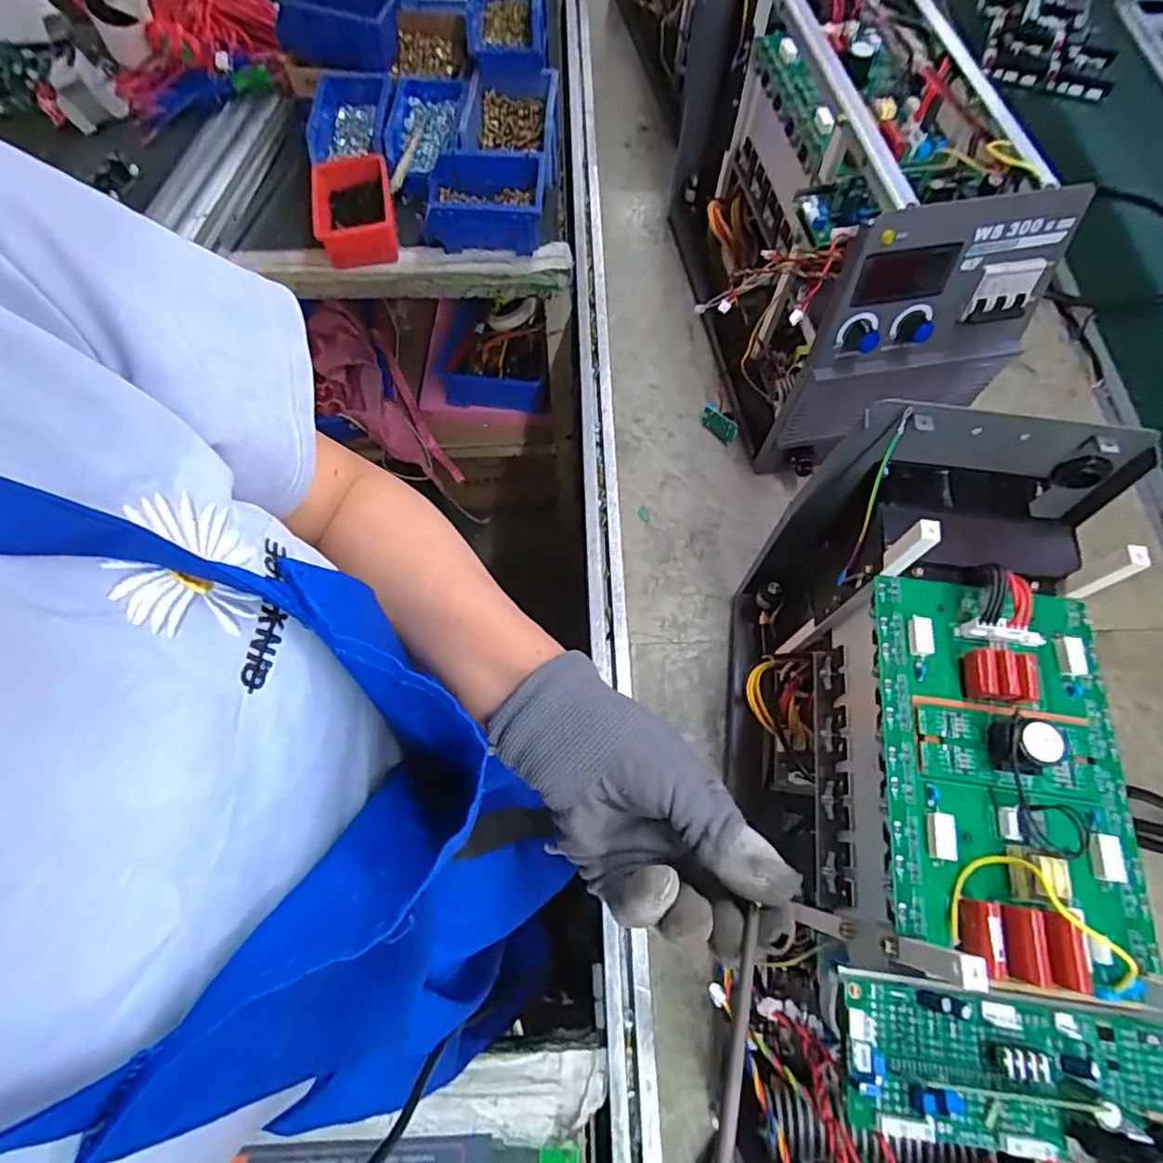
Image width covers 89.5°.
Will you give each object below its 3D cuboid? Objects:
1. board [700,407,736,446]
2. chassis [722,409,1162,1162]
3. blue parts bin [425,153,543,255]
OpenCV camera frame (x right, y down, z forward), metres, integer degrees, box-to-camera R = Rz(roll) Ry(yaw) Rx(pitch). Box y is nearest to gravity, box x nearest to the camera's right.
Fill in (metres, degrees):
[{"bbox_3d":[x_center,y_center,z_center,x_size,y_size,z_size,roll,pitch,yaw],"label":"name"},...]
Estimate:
[{"bbox_3d":[0.163,-0.188,0.704,0.008,0.029,0.049,-32,69,-32],"label":"board"},{"bbox_3d":[0.233,0.163,0.396,0.190,0.317,0.458,5,60,2],"label":"chassis"},{"bbox_3d":[-0.128,-0.502,0.781,0.162,0.067,0.105,8,69,3],"label":"blue parts bin"}]

